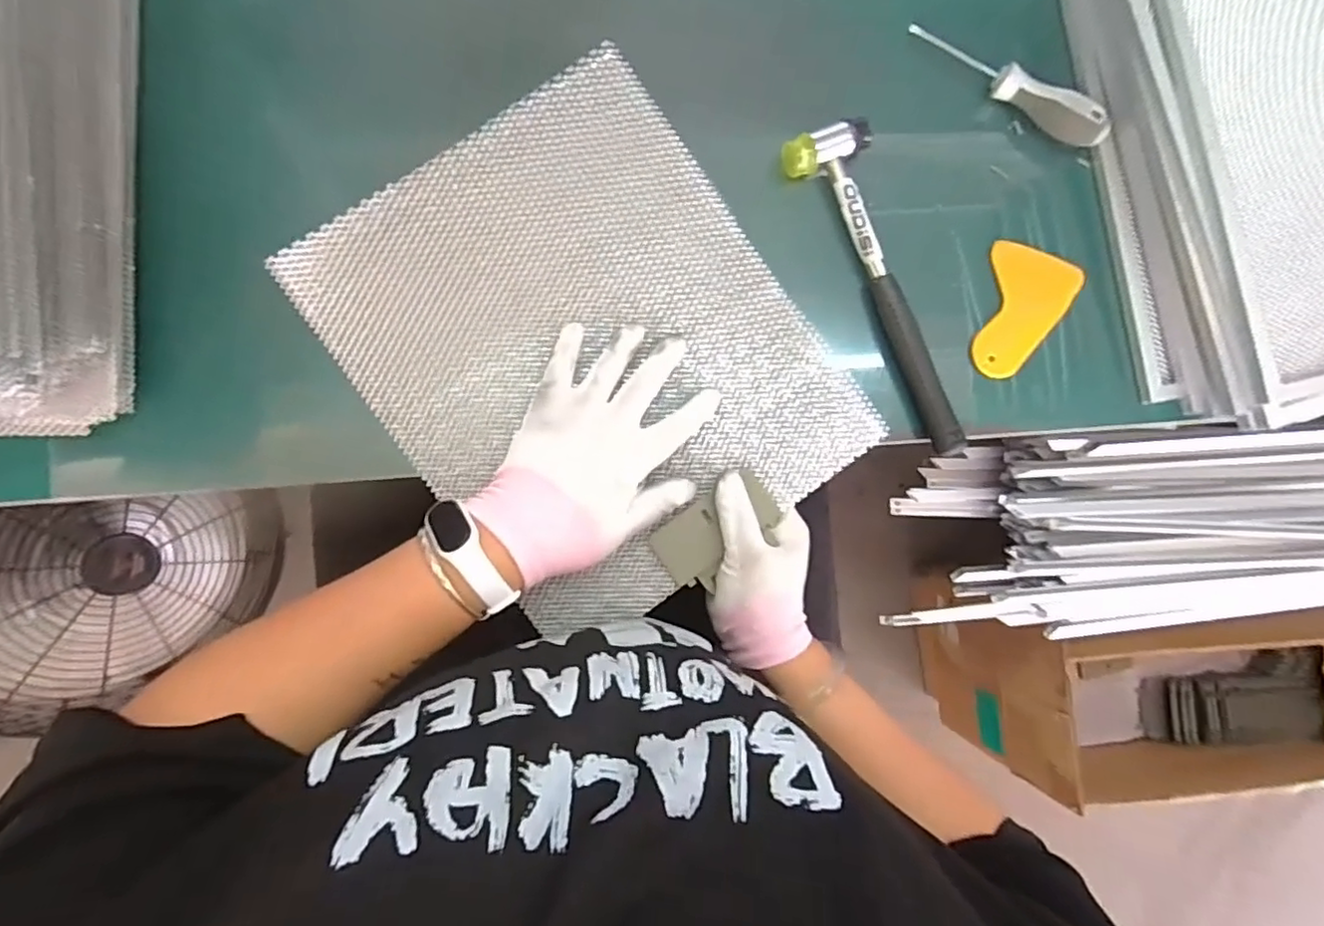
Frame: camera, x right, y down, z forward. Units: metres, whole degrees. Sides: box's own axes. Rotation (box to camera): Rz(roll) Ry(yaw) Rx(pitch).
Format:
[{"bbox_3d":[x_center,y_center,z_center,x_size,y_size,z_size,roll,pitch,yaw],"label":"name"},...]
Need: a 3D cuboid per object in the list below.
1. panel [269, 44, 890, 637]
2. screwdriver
[{"bbox_3d":[-0.046,-0.076,0.428,0.264,0.017,0.325,-36,91,-6],"label":"panel"},{"bbox_3d":[0.250,-0.272,0.452,0.157,0.028,0.021,30,85,-3],"label":"screwdriver"}]

